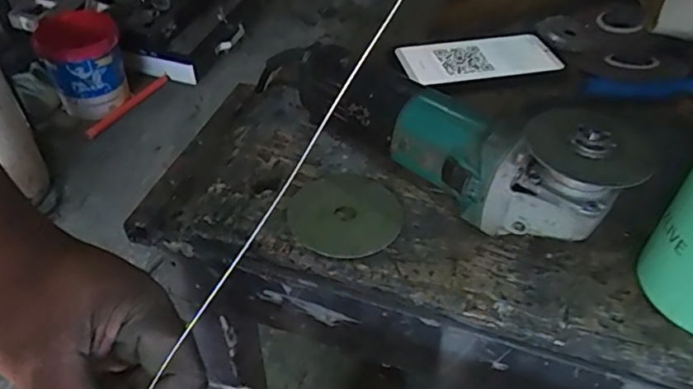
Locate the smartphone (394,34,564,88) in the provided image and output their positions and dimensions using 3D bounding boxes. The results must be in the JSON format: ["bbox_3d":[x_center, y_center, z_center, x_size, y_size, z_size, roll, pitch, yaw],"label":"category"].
[{"bbox_3d":[0.129,-0.136,0.570,0.145,0.014,0.062,-9,53,-4],"label":"smartphone"}]

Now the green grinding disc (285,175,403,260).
[{"bbox_3d":[-0.002,0.014,0.427,0.081,0.004,0.082,1,44,-1],"label":"green grinding disc"}]

